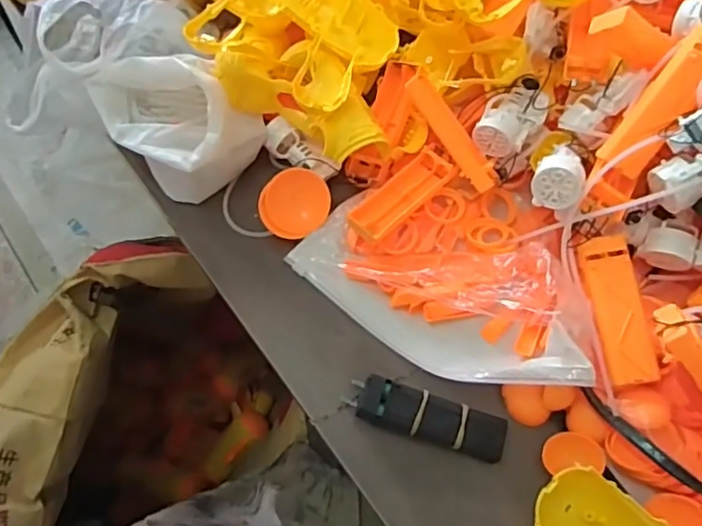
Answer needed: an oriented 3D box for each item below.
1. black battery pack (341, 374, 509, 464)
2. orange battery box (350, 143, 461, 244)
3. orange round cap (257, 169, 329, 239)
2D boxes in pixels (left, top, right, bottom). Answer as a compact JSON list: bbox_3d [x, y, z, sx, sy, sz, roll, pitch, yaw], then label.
[{"bbox_3d":[0.056,0.116,0.455,0.117,0.023,0.032,16,65,6],"label":"black battery pack"},{"bbox_3d":[0.043,-0.058,0.516,0.036,0.016,0.105,42,70,16],"label":"orange battery box"},{"bbox_3d":[-0.048,-0.051,0.524,0.054,0.014,0.060,43,92,-6],"label":"orange round cap"}]

